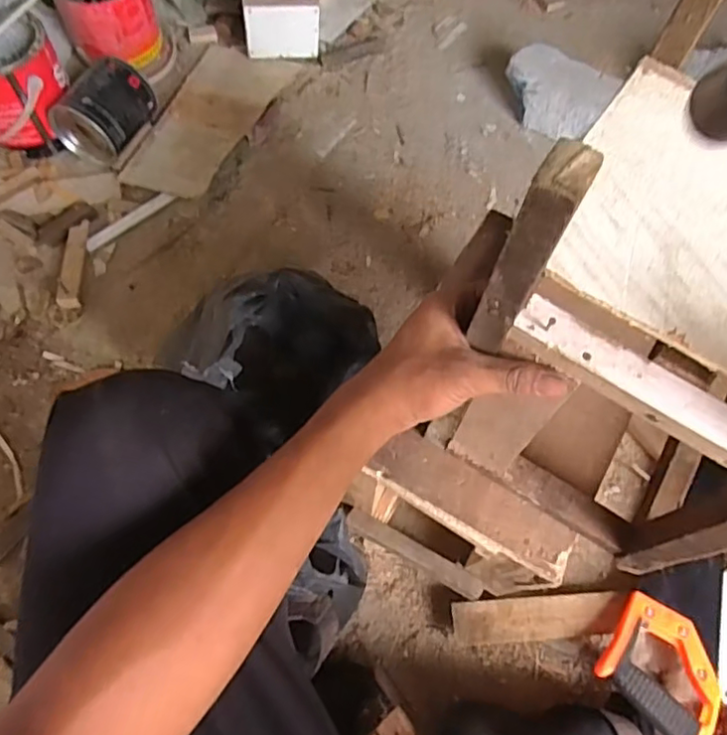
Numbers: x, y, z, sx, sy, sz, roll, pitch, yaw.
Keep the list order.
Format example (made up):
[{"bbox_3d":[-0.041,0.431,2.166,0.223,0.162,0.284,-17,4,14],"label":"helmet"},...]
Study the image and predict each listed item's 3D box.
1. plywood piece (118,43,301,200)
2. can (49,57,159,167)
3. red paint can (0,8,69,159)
[{"bbox_3d":[-0.250,-0.416,1.012,0.163,0.026,0.332,17,64,7],"label":"plywood piece"},{"bbox_3d":[-0.399,-0.402,0.950,0.100,0.094,0.139,27,66,12],"label":"can"},{"bbox_3d":[-0.540,-0.432,0.941,0.157,0.141,0.154,-35,70,-16],"label":"red paint can"}]

